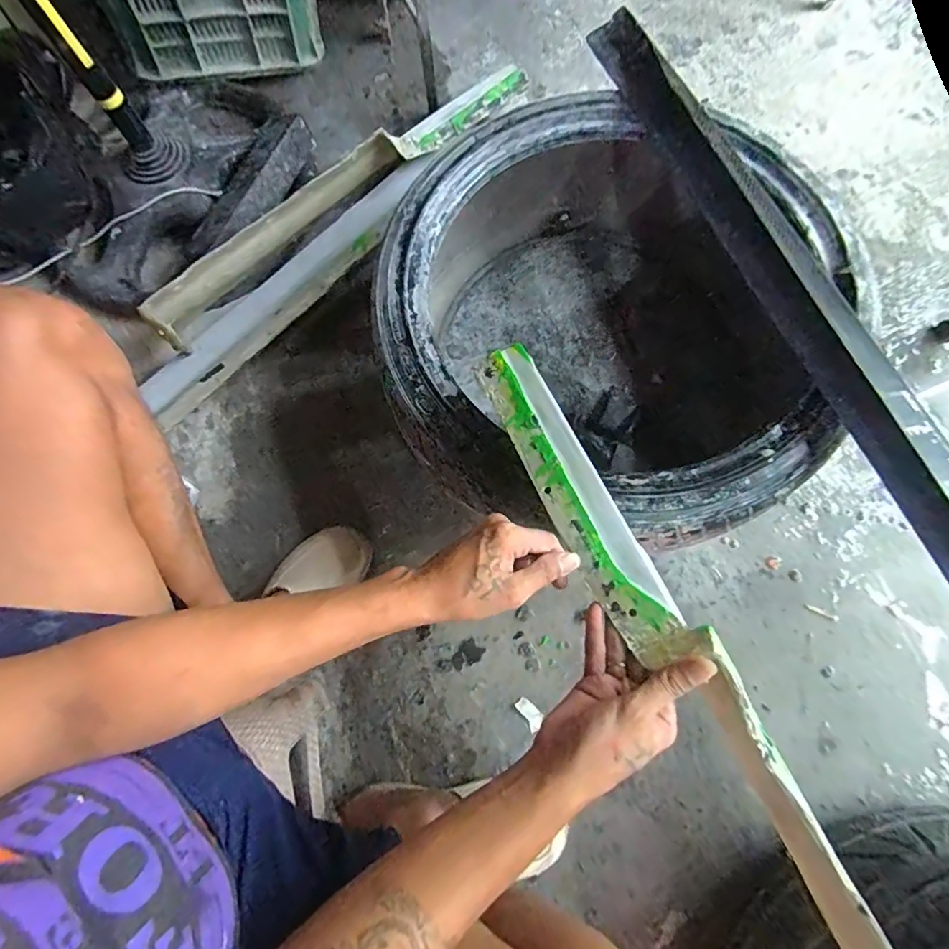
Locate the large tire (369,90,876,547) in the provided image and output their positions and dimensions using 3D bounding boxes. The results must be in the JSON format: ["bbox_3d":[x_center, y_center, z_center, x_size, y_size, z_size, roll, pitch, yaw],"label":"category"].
[{"bbox_3d":[0.167,-0.204,0.703,0.532,0.245,0.583,0,76,1],"label":"large tire"}]

